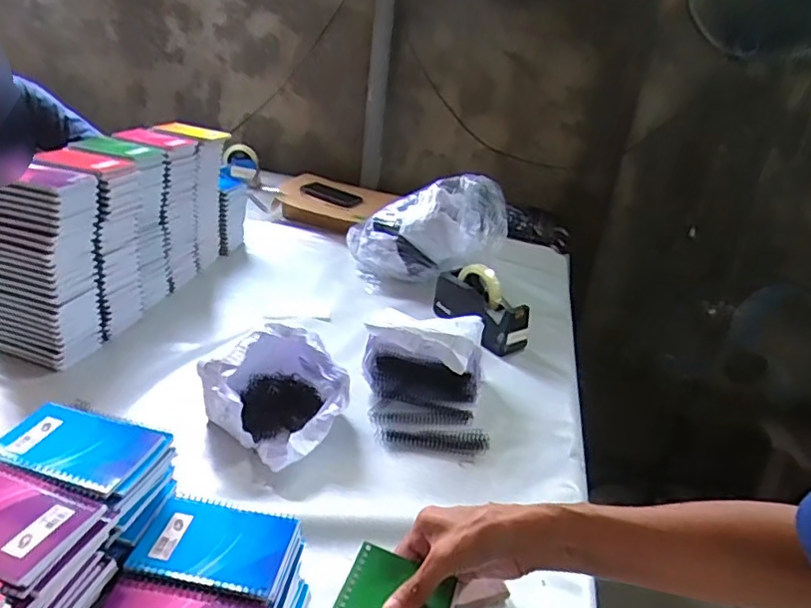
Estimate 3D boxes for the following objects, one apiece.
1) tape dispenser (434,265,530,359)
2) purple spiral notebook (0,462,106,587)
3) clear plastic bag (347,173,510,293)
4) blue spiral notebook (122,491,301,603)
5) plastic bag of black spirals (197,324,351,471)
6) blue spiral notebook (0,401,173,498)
[{"bbox_3d":[0.147,0.001,1.133,0.205,0.122,0.070,28,33,36],"label":"tape dispenser"},{"bbox_3d":[-0.323,0.166,0.459,0.134,0.013,0.085,13,27,13],"label":"purple spiral notebook"},{"bbox_3d":[0.050,-0.161,1.287,0.354,0.241,0.197,6,26,-2],"label":"clear plastic bag"},{"bbox_3d":[-0.172,0.218,0.532,0.132,0.011,0.093,10,26,6],"label":"blue spiral notebook"},{"bbox_3d":[-0.174,0.121,0.817,0.184,0.126,0.167,19,29,23],"label":"plastic bag of black spirals"},{"bbox_3d":[-0.310,0.132,0.542,0.143,0.016,0.091,11,27,9],"label":"blue spiral notebook"}]

